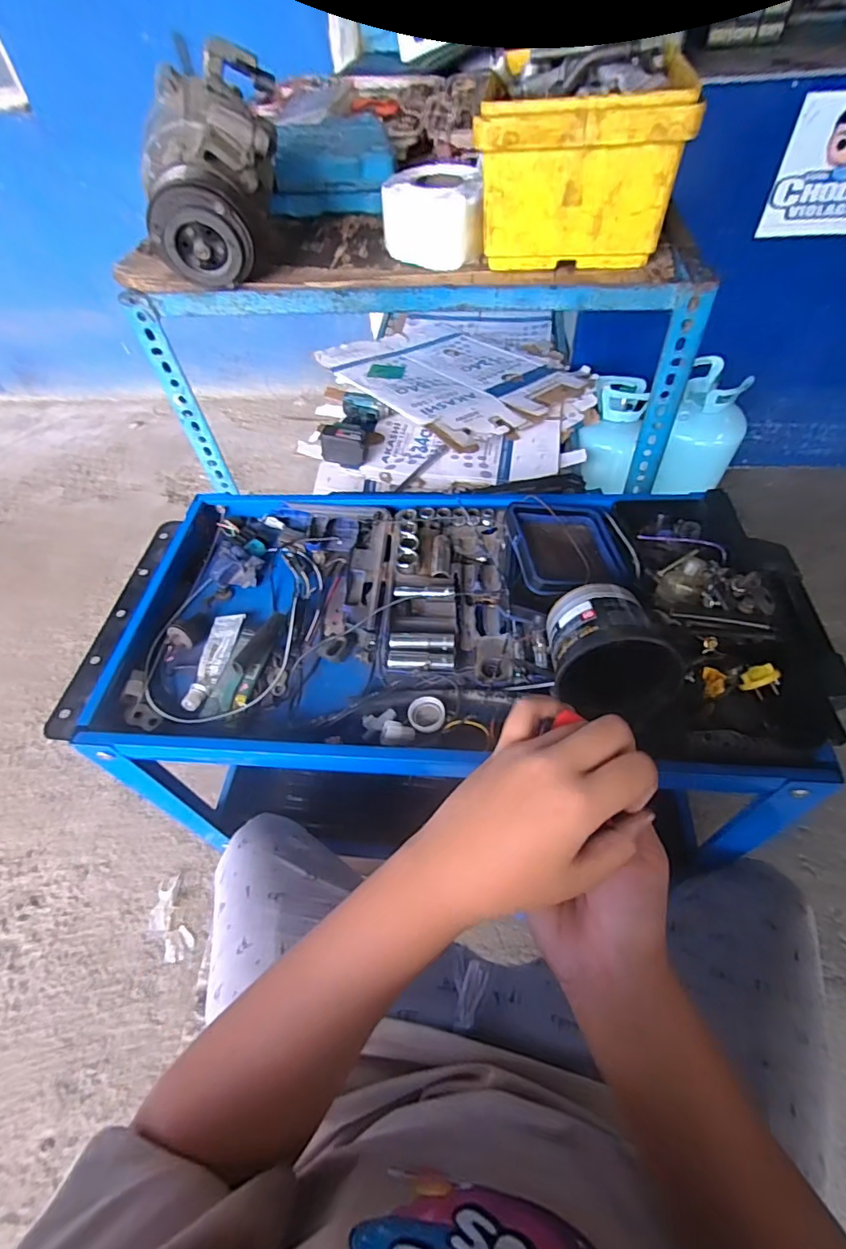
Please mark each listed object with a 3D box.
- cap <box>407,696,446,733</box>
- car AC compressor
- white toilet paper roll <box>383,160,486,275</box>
[{"bbox_3d":[0.003,0.084,0.491,0.033,0.011,0.034,-2,54,3],"label":"cap"},{"bbox_3d":[-0.204,-0.446,0.518,0.119,0.140,0.166,-3,54,3],"label":"car AC compressor"},{"bbox_3d":[0.009,-0.447,0.579,0.106,0.068,0.101,-3,54,3],"label":"white toilet paper roll"}]

